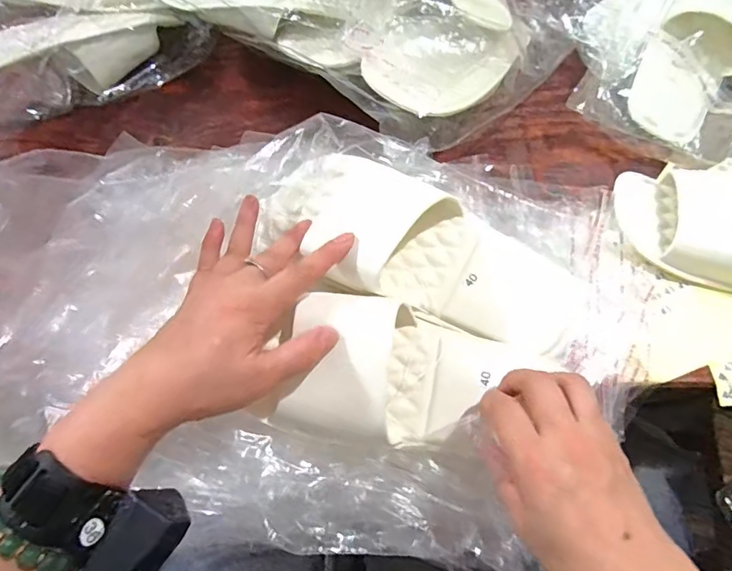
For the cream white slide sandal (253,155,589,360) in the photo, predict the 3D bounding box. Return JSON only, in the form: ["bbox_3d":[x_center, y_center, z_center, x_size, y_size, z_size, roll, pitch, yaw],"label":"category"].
[{"bbox_3d":[0.051,-0.020,0.384,0.260,0.076,0.096,25,65,-4],"label":"cream white slide sandal"}]

